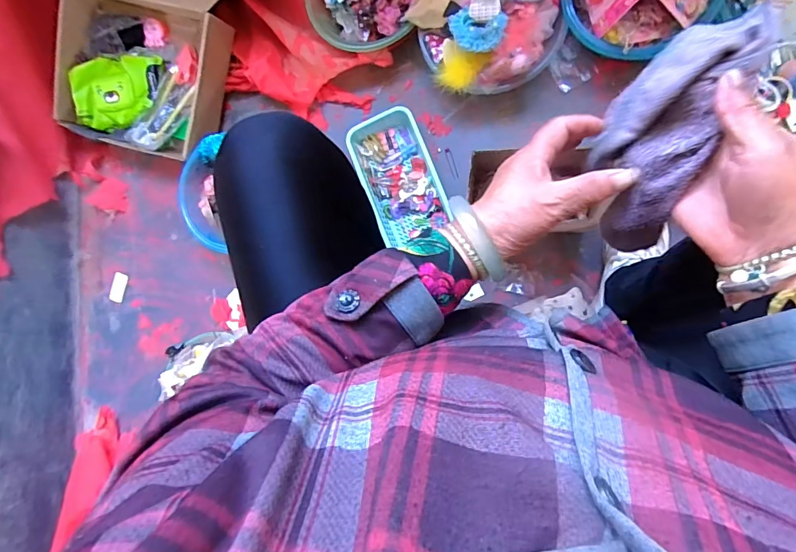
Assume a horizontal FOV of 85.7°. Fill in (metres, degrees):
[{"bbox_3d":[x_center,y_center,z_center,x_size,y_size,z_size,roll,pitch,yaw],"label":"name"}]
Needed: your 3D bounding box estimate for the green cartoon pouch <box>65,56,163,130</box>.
[{"bbox_3d":[-0.566,-0.368,0.869,0.188,0.038,0.138,3,91,12],"label":"green cartoon pouch"}]

